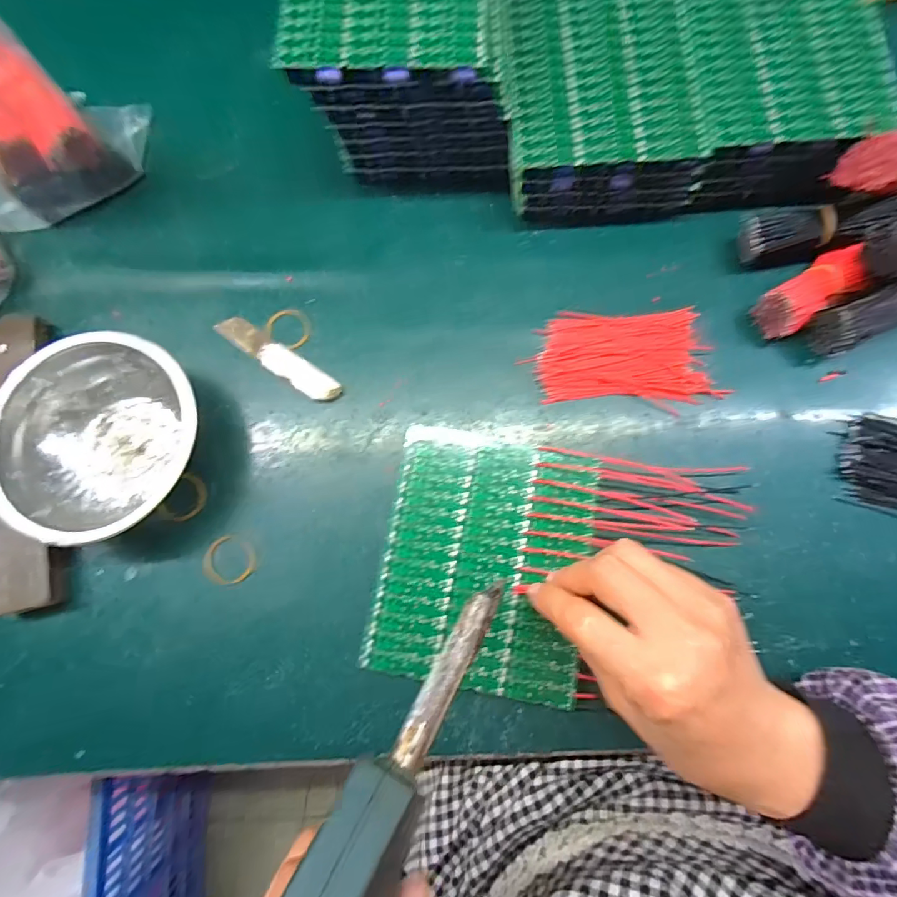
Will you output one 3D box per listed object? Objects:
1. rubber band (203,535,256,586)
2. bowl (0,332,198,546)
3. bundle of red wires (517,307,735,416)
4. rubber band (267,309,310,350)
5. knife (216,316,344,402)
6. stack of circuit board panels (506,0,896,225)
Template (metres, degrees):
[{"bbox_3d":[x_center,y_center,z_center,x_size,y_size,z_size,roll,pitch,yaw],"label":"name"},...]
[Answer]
[{"bbox_3d":[-0.142,0.072,0.301,0.032,0.004,0.032,0,75,0],"label":"rubber band"},{"bbox_3d":[-0.227,-0.010,0.299,0.104,0.040,0.127,28,80,7],"label":"bowl"},{"bbox_3d":[0.120,-0.063,0.318,0.116,0.010,0.067,-1,75,-1],"label":"bundle of red wires"},{"bbox_3d":[-0.114,-0.086,0.331,0.033,0.004,0.030,0,75,0],"label":"rubber band"},{"bbox_3d":[-0.121,-0.064,0.327,0.102,0.005,0.019,33,77,8],"label":"knife"},{"bbox_3d":[0.166,-0.255,0.339,0.249,0.063,0.165,0,78,2],"label":"stack of circuit board panels"}]

